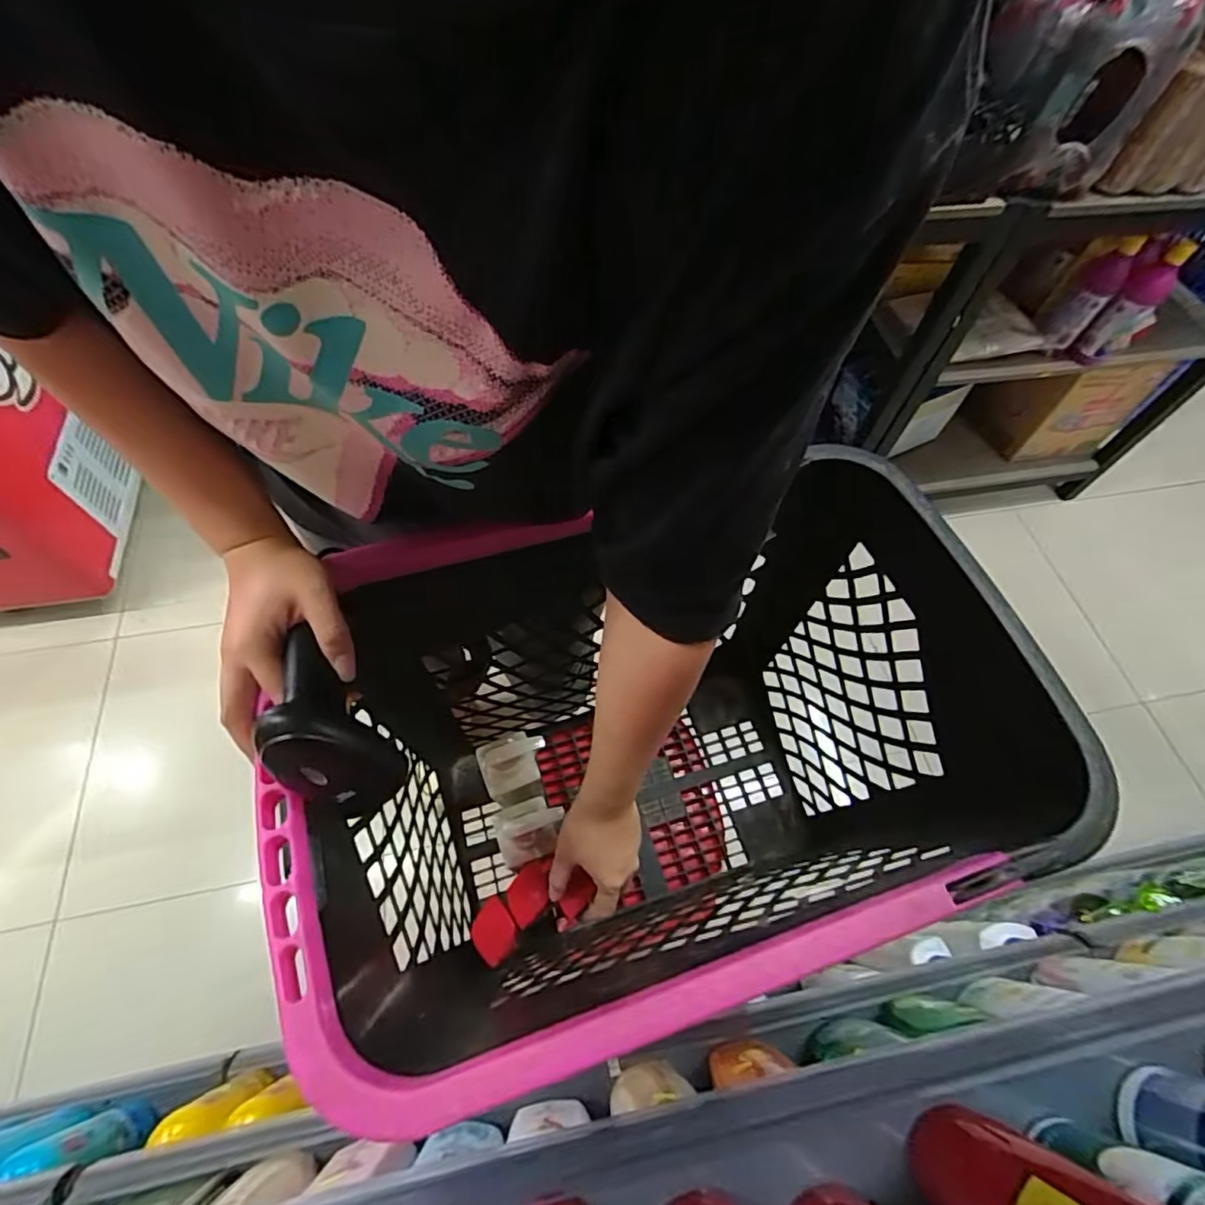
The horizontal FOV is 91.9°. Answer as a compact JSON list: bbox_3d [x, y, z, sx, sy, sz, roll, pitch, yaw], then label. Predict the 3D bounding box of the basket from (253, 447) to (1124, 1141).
[{"bbox_3d":[0.042,0.182,0.614,0.556,0.457,0.348,-16,63,-12],"label":"basket"}]

